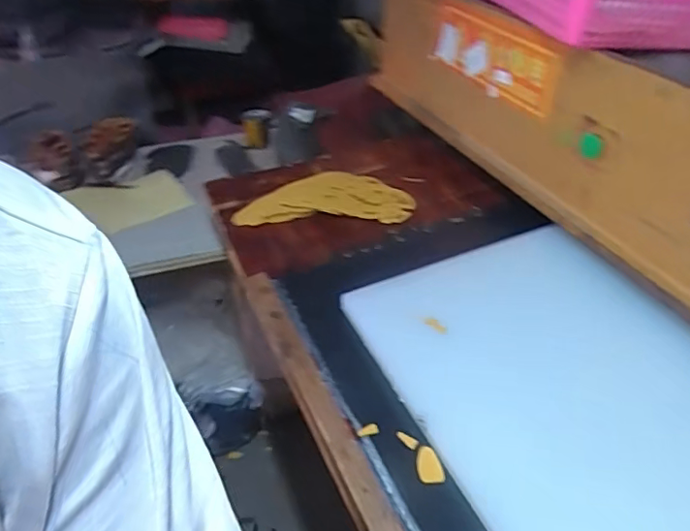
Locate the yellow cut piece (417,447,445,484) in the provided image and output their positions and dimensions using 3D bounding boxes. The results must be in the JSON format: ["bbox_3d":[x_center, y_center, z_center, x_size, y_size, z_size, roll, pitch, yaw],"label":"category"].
[{"bbox_3d":[0.102,0.245,0.659,0.029,0.010,0.043,-8,41,-10],"label":"yellow cut piece"}]

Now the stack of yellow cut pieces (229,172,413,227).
[{"bbox_3d":[-0.044,-0.145,1.114,0.353,0.027,0.164,-3,40,-4],"label":"stack of yellow cut pieces"}]

